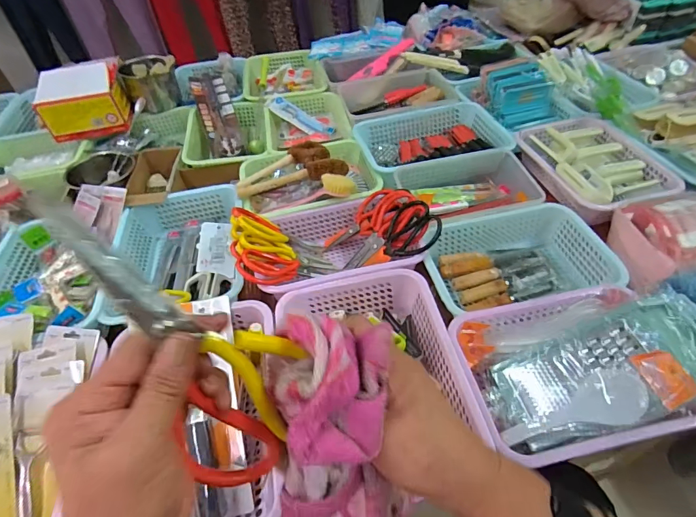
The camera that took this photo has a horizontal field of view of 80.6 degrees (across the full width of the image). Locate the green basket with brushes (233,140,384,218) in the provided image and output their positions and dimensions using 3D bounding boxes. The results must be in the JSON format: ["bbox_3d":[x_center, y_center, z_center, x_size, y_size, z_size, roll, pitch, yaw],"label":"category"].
[{"bbox_3d":[-0.095,-0.196,0.933,0.299,0.101,0.230,-14,47,-6],"label":"green basket with brushes"}]

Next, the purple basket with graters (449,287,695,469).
[{"bbox_3d":[0.322,0.138,0.565,0.311,0.103,0.224,-11,47,-4],"label":"purple basket with graters"}]

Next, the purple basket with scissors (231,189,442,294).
[{"bbox_3d":[-0.024,-0.034,0.779,0.354,0.129,0.222,-10,47,-3],"label":"purple basket with scissors"}]

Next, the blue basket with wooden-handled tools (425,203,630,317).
[{"bbox_3d":[0.293,0.008,0.756,0.304,0.080,0.220,-9,47,-3],"label":"blue basket with wooden-handled tools"}]

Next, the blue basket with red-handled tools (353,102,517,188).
[{"bbox_3d":[0.196,-0.283,1.018,0.338,0.074,0.280,-16,47,-9],"label":"blue basket with red-handled tools"}]

